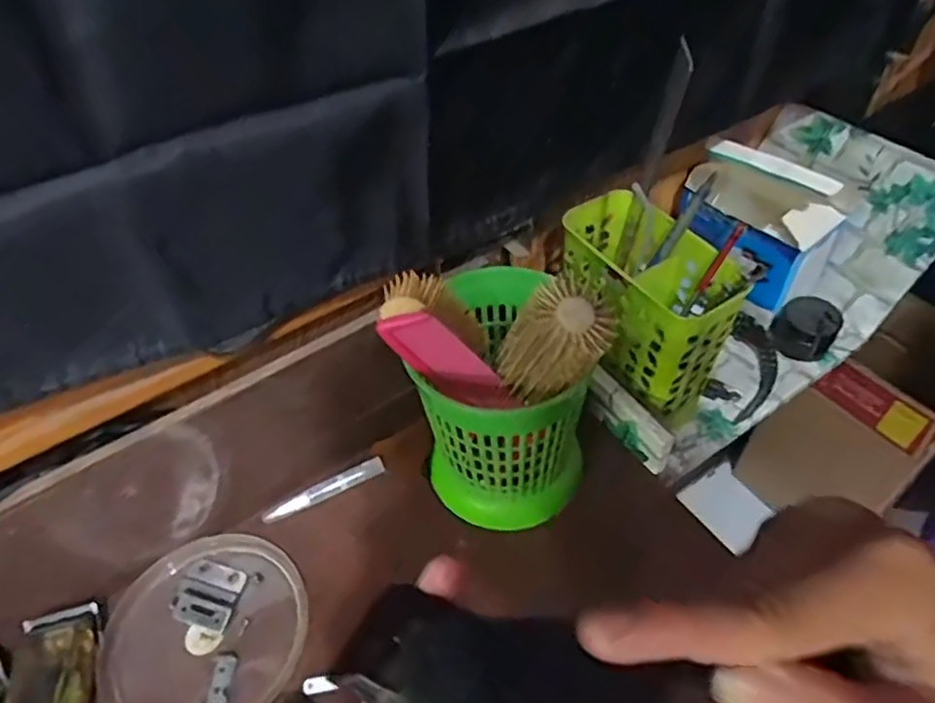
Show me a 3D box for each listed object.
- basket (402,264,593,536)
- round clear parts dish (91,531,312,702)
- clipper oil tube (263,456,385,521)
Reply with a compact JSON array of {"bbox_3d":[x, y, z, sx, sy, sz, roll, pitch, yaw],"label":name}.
[{"bbox_3d":[0.030,0.037,0.451,0.110,0.143,0.119,-2,49,2],"label":"basket"},{"bbox_3d":[-0.177,0.186,0.425,0.132,0.020,0.126,-2,49,2],"label":"round clear parts dish"},{"bbox_3d":[-0.111,0.106,0.491,0.096,0.011,0.016,-22,51,-14],"label":"clipper oil tube"}]

